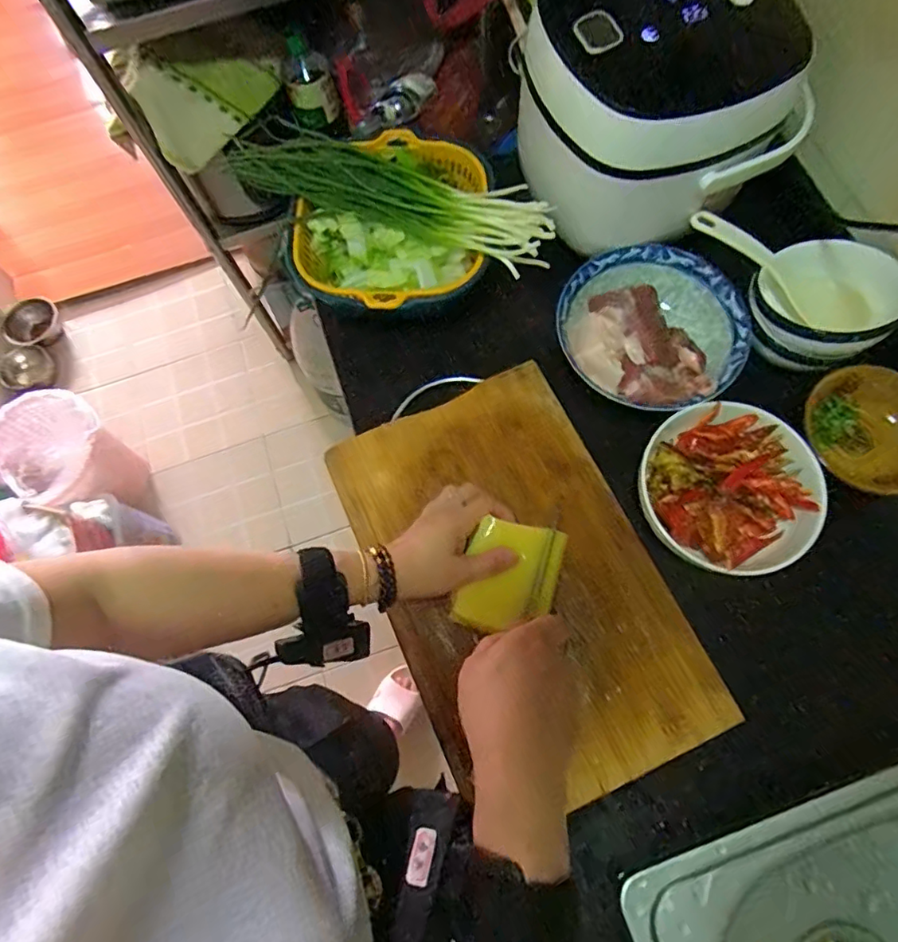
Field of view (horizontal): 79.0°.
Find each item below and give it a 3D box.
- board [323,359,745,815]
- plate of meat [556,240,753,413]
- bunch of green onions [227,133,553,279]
[{"bbox_3d":[0.060,0.095,0.498,0.237,0.015,0.369,-24,73,-5],"label":"board"},{"bbox_3d":[0.203,-0.141,0.547,0.169,0.045,0.173,-1,72,2],"label":"plate of meat"},{"bbox_3d":[-0.057,-0.280,0.547,0.327,0.032,0.072,21,74,9],"label":"bunch of green onions"}]

